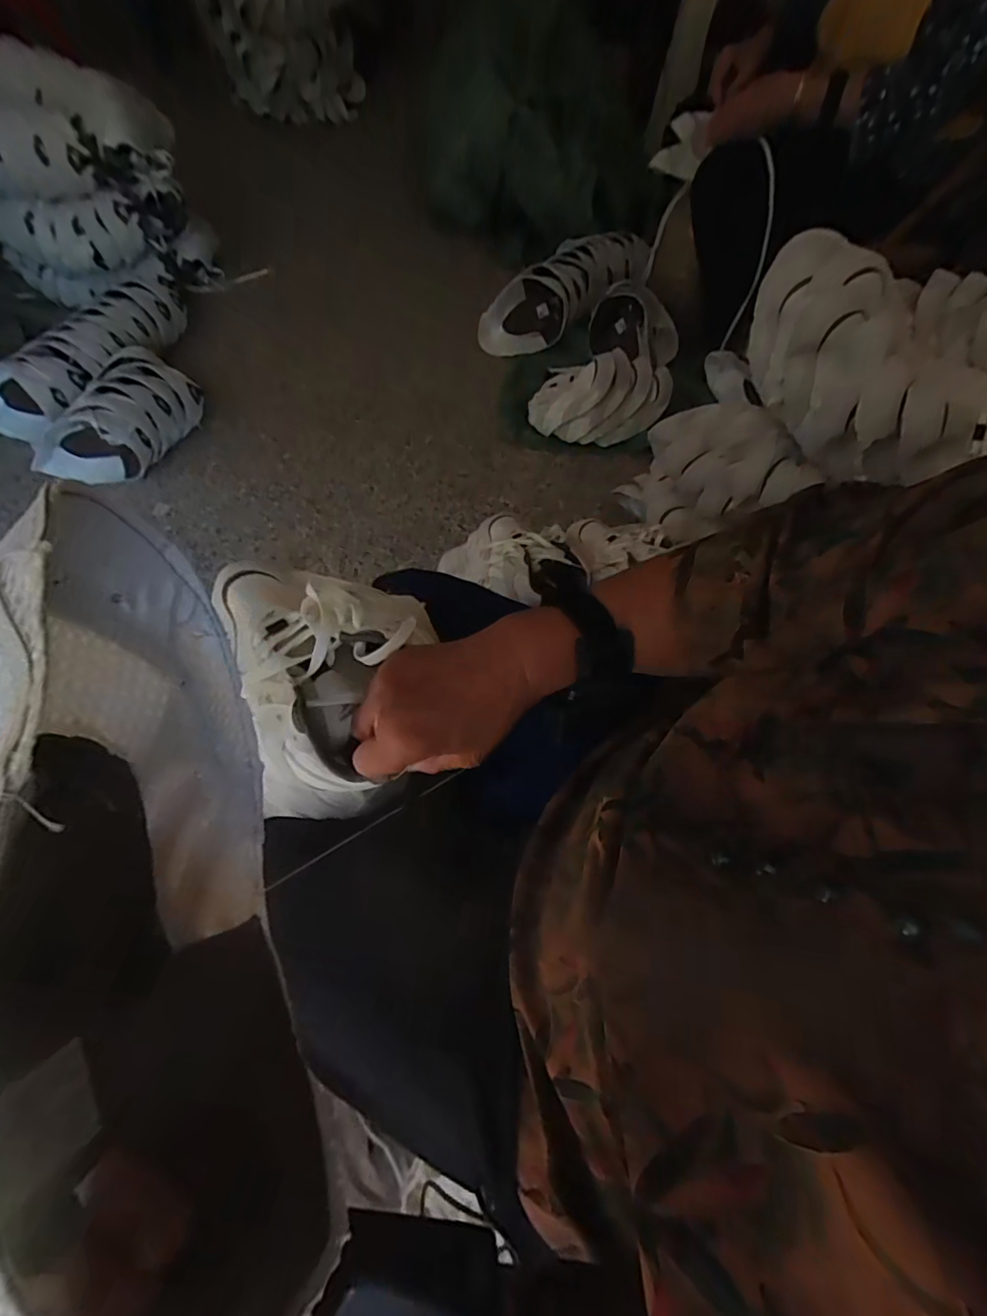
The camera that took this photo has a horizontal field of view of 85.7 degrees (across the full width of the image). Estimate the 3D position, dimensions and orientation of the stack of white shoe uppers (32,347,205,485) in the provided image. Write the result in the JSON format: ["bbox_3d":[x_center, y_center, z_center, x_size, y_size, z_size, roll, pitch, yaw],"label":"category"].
[{"bbox_3d":[-0.747,-0.479,1.079,0.172,0.134,0.317,26,66,10],"label":"stack of white shoe uppers"}]

